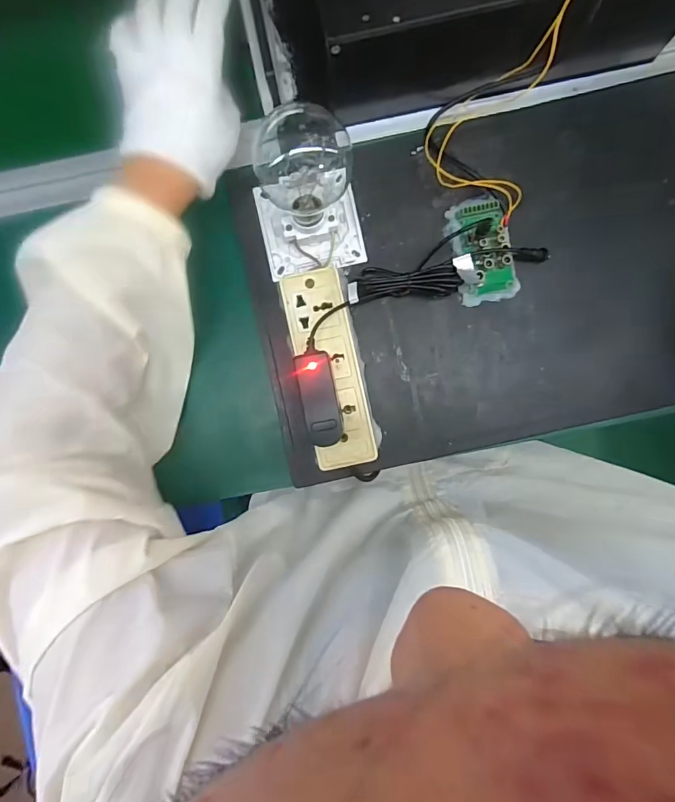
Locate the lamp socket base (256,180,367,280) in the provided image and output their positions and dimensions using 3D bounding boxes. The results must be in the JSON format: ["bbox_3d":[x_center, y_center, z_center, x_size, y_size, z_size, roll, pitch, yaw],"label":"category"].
[{"bbox_3d":[-0.024,-0.156,0.398,0.089,0.029,0.081,-11,88,1],"label":"lamp socket base"}]

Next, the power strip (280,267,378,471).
[{"bbox_3d":[-0.006,-0.027,0.394,0.052,0.036,0.166,-13,88,1],"label":"power strip"}]

